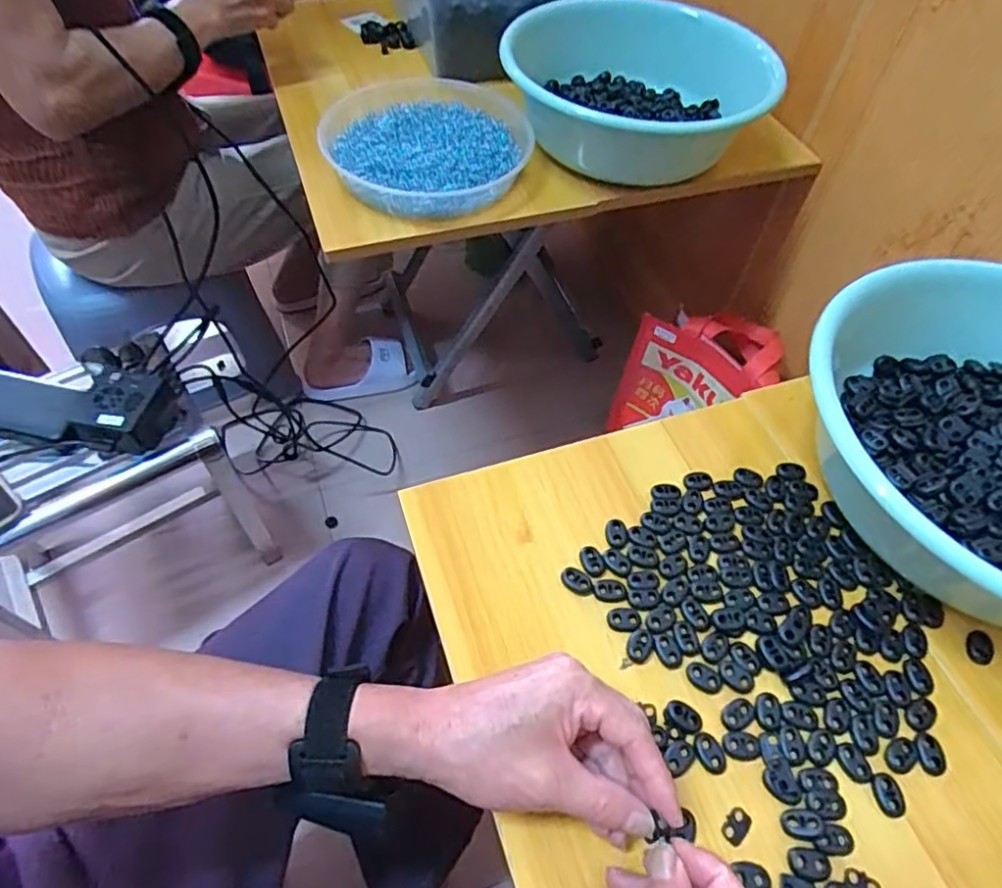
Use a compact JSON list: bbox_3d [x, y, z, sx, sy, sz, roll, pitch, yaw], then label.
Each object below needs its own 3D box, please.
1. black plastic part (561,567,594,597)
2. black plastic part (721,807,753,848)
[{"bbox_3d":[0.051,0.091,0.410,0.022,0.004,0.014,32,59,18],"label":"black plastic part"},{"bbox_3d":[0.128,0.208,0.337,0.012,0.004,0.019,36,61,20],"label":"black plastic part"}]

